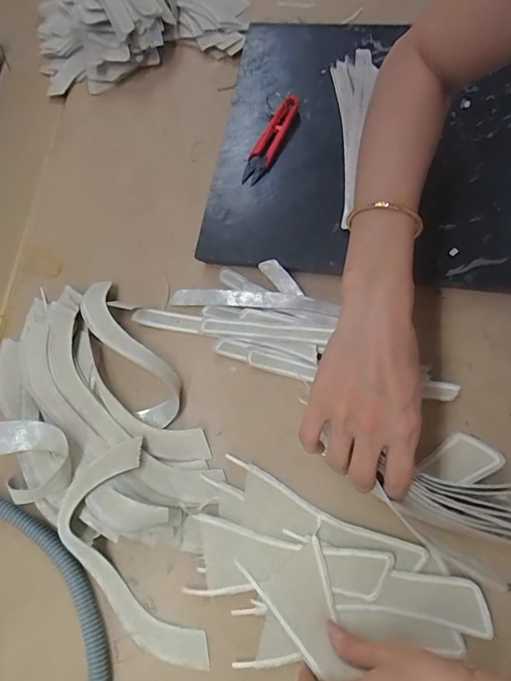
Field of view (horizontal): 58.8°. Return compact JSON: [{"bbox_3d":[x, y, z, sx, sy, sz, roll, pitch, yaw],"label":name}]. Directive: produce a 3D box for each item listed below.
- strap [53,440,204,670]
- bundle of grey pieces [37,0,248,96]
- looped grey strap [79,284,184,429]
[{"bbox_3d":[-0.111,0.190,0.386,0.081,0.042,0.197,-22,73,0],"label":"strap"},{"bbox_3d":[-0.152,-0.421,0.563,0.270,0.081,0.185,-11,73,4],"label":"bundle of grey pieces"},{"bbox_3d":[-0.127,0.006,0.443,0.049,0.029,0.166,-35,73,-5],"label":"looped grey strap"}]

